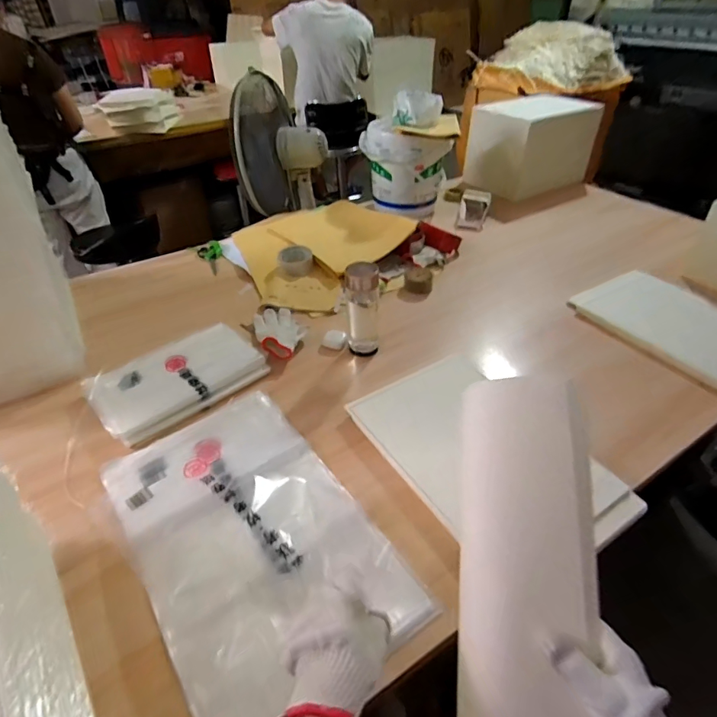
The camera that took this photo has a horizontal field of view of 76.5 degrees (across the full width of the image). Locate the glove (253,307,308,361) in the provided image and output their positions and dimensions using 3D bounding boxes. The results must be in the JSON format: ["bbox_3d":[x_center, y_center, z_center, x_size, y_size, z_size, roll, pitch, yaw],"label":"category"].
[{"bbox_3d":[-0.170,-0.072,0.991,0.103,0.038,0.208,-14,41,-15],"label":"glove"}]

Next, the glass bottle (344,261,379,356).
[{"bbox_3d":[0.008,-0.094,0.912,0.064,0.186,0.054,4,40,6],"label":"glass bottle"}]

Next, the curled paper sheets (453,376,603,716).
[{"bbox_3d":[0.147,0.205,0.412,0.119,0.032,0.370,-6,72,30],"label":"curled paper sheets"}]

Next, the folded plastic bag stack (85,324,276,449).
[{"bbox_3d":[-0.344,0.036,0.879,0.301,0.046,0.191,-28,47,-29],"label":"folded plastic bag stack"}]

